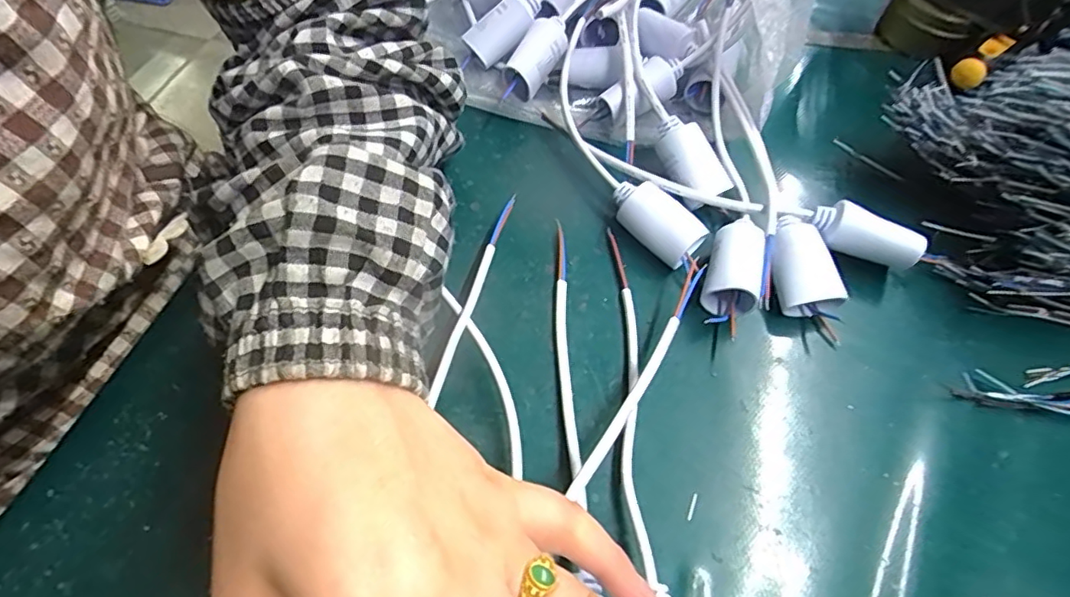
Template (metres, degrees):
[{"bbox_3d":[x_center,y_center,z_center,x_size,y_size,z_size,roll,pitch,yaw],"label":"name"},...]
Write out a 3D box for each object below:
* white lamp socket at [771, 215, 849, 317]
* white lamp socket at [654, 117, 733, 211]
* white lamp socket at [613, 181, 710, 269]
[{"bbox_3d":[0.131,-0.014,0.292,0.029,0.028,0.049,-7,59,-7],"label":"white lamp socket"},{"bbox_3d":[0.087,-0.076,0.315,0.027,0.023,0.050,-12,59,-10],"label":"white lamp socket"},{"bbox_3d":[0.064,-0.040,0.306,0.022,0.027,0.050,-37,66,-22],"label":"white lamp socket"}]

